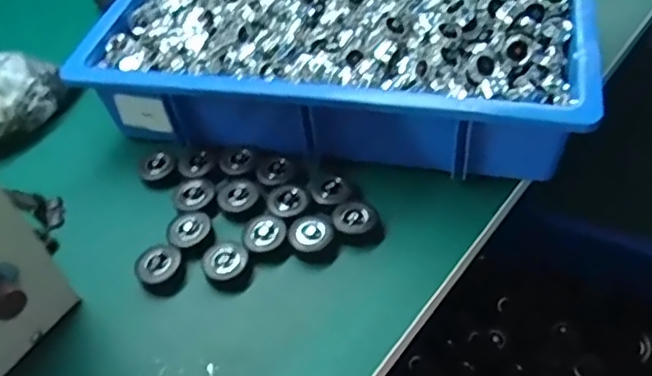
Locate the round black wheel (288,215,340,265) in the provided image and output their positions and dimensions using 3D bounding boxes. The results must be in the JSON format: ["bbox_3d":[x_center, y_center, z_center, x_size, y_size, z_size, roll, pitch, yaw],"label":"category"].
[{"bbox_3d":[-0.012,0.042,0.510,0.036,0.024,0.040,-23,52,-13],"label":"round black wheel"}]

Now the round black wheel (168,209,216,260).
[{"bbox_3d":[-0.116,0.036,0.522,0.036,0.017,0.036,-2,51,3],"label":"round black wheel"}]

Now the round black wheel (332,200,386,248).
[{"bbox_3d":[0.027,0.028,0.516,0.041,0.023,0.038,-2,51,3],"label":"round black wheel"}]

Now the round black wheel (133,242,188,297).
[{"bbox_3d":[-0.132,0.066,0.498,0.037,0.017,0.038,-2,51,3],"label":"round black wheel"}]

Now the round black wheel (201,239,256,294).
[{"bbox_3d":[-0.080,0.061,0.497,0.037,0.015,0.043,-21,52,-12],"label":"round black wheel"}]

